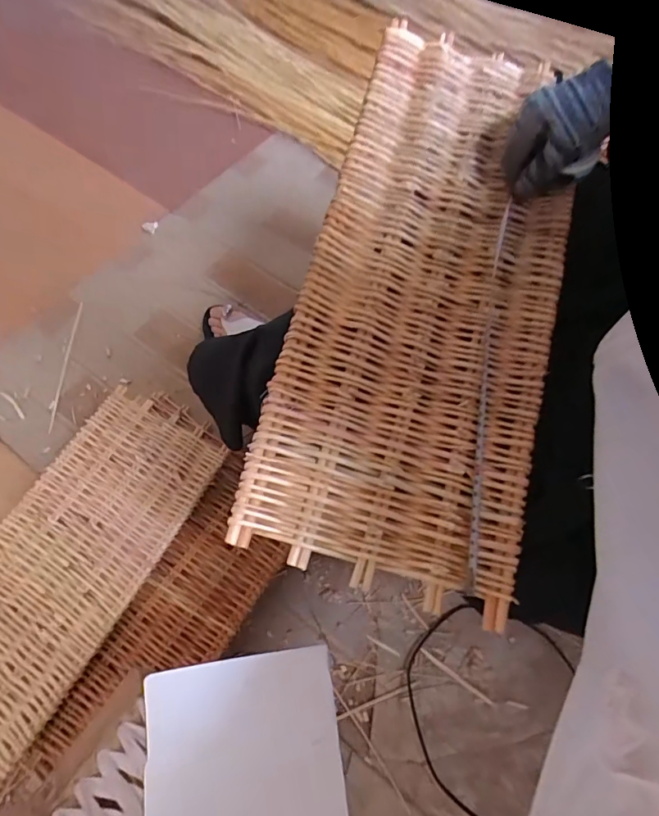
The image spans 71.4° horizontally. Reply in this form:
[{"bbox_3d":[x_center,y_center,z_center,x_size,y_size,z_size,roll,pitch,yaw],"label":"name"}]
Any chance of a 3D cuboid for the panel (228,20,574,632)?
[{"bbox_3d":[0.095,-0.126,0.436,0.233,0.030,0.552,11,75,5],"label":"panel"}]

